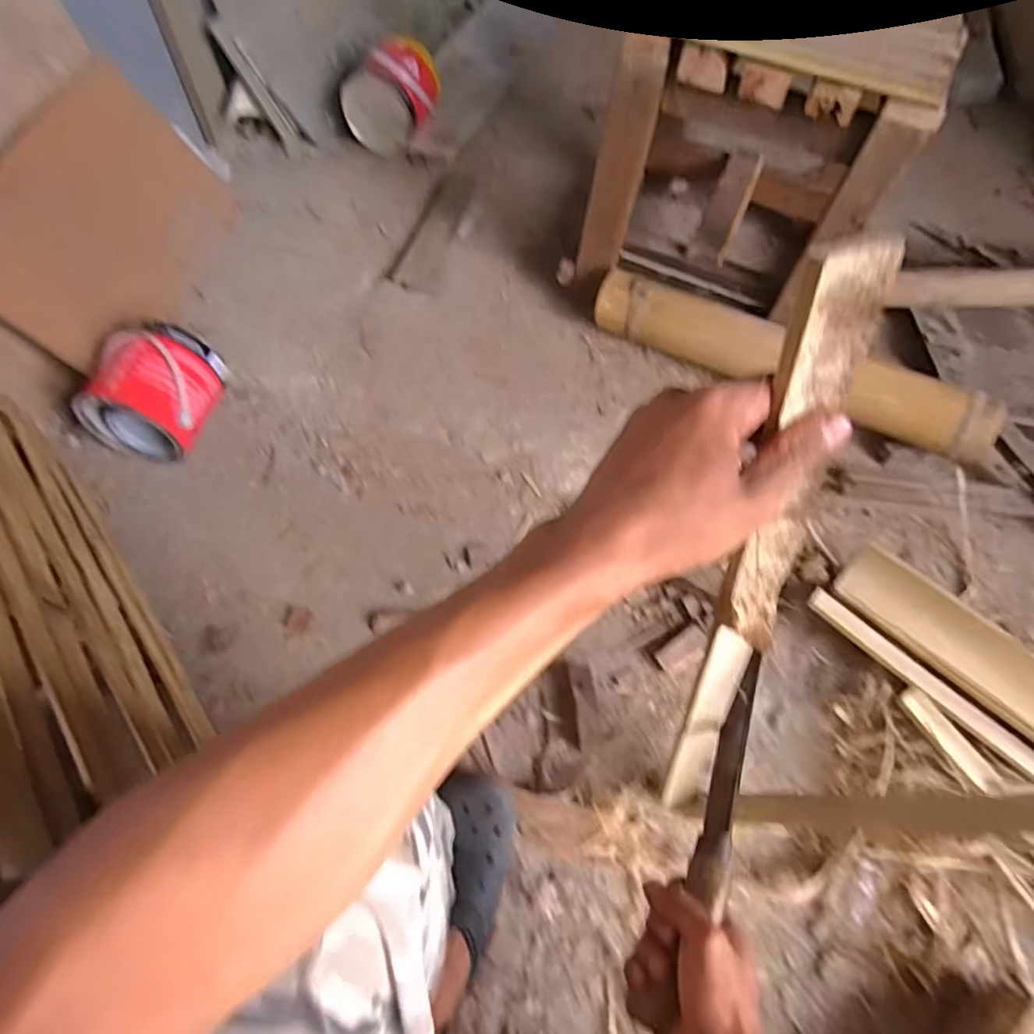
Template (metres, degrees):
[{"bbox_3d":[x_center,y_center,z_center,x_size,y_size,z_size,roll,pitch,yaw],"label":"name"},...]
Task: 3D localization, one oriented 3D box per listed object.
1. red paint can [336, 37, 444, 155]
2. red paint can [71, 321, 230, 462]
[{"bbox_3d":[-0.262,-0.888,1.301,0.148,0.149,0.189,25,67,13],"label":"red paint can"},{"bbox_3d":[-0.545,-0.195,0.938,0.154,0.136,0.176,12,65,8],"label":"red paint can"}]

